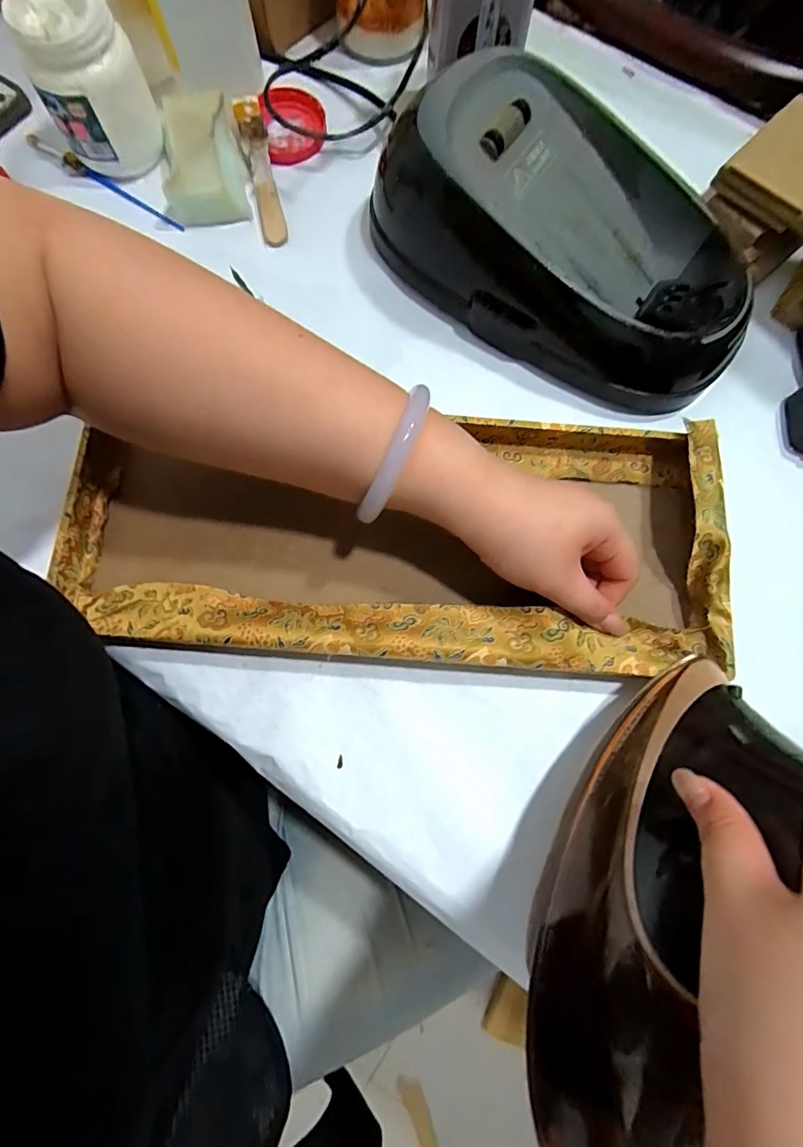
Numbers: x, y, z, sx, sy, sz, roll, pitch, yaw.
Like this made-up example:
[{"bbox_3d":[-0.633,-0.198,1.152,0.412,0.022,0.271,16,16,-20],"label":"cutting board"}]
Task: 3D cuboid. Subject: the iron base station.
[{"bbox_3d":[0.116,-0.248,0.348,0.294,0.091,0.159,29,79,5],"label":"iron base station"}]

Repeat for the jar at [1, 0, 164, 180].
[{"bbox_3d":[-0.238,-0.377,0.373,0.074,0.084,0.081,0,78,-1],"label":"jar"}]

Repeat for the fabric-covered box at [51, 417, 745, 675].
[{"bbox_3d":[-0.006,-0.019,0.332,0.432,0.042,0.168,-1,78,1],"label":"fabric-covered box"}]

